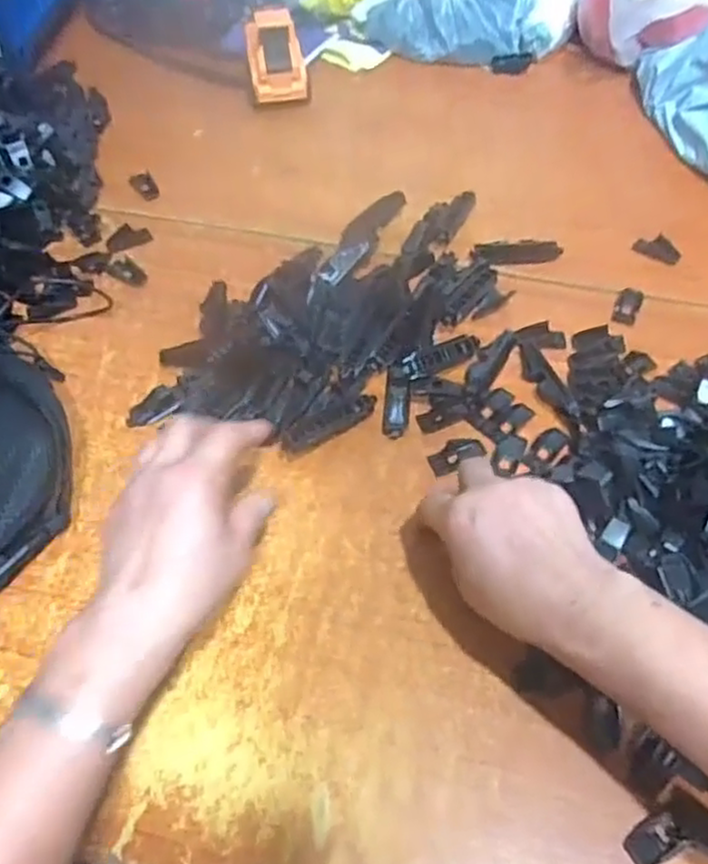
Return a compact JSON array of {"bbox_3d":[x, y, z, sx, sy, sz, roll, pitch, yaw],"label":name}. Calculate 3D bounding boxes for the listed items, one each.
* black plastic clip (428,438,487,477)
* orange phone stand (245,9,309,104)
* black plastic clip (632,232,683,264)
[{"bbox_3d":[0.075,0.016,0.502,0.042,0.011,0.019,-25,58,-7],"label":"black plastic clip"},{"bbox_3d":[-0.084,-0.400,0.748,0.063,0.078,0.065,-9,55,-6],"label":"orange phone stand"},{"bbox_3d":[0.275,-0.167,0.622,0.040,0.010,0.023,27,59,18],"label":"black plastic clip"}]

